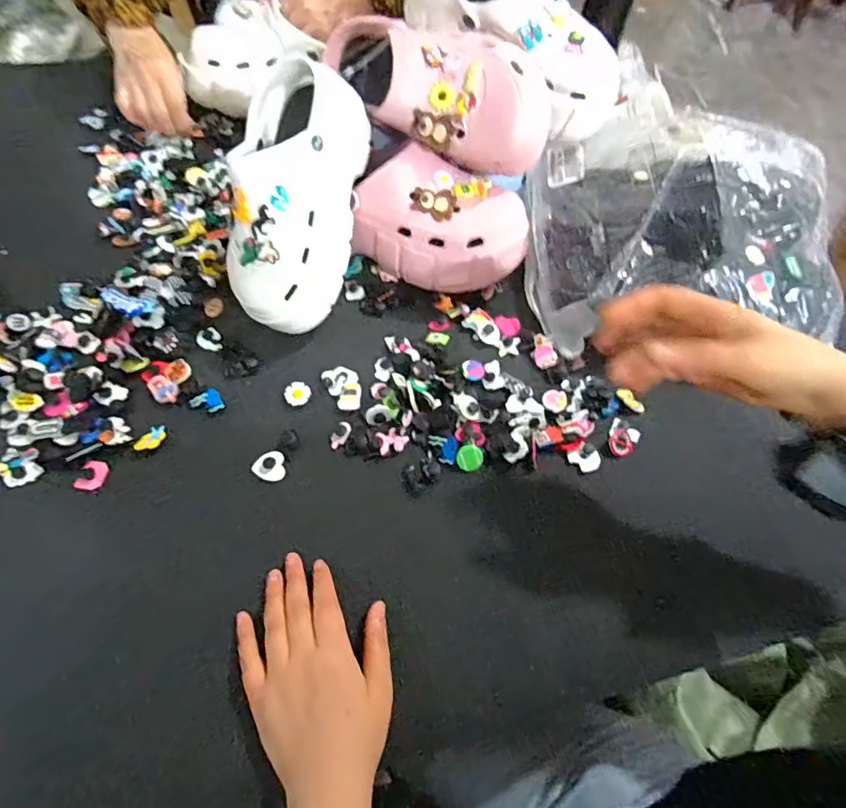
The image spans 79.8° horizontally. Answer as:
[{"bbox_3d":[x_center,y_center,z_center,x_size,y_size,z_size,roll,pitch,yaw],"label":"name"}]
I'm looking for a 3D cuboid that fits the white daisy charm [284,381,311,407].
[{"bbox_3d":[-0.121,-0.009,0.492,0.025,0.010,0.024,2,59,-3],"label":"white daisy charm"}]

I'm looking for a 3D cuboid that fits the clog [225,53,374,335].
[{"bbox_3d":[-0.126,-0.198,0.485,0.112,0.092,0.247,9,89,1],"label":"clog"}]

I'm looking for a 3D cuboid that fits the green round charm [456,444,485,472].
[{"bbox_3d":[0.043,0.049,0.460,0.025,0.006,0.025,-1,95,-6],"label":"green round charm"}]

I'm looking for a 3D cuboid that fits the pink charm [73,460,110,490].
[{"bbox_3d":[-0.287,0.063,0.441,0.024,0.004,0.028,13,58,4],"label":"pink charm"}]

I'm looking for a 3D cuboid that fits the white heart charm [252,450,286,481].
[{"bbox_3d":[-0.137,0.057,0.452,0.028,0.004,0.028,5,67,-12],"label":"white heart charm"}]

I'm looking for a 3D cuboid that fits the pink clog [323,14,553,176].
[{"bbox_3d":[0.012,-0.315,0.506,0.234,0.079,0.109,28,61,12],"label":"pink clog"}]

